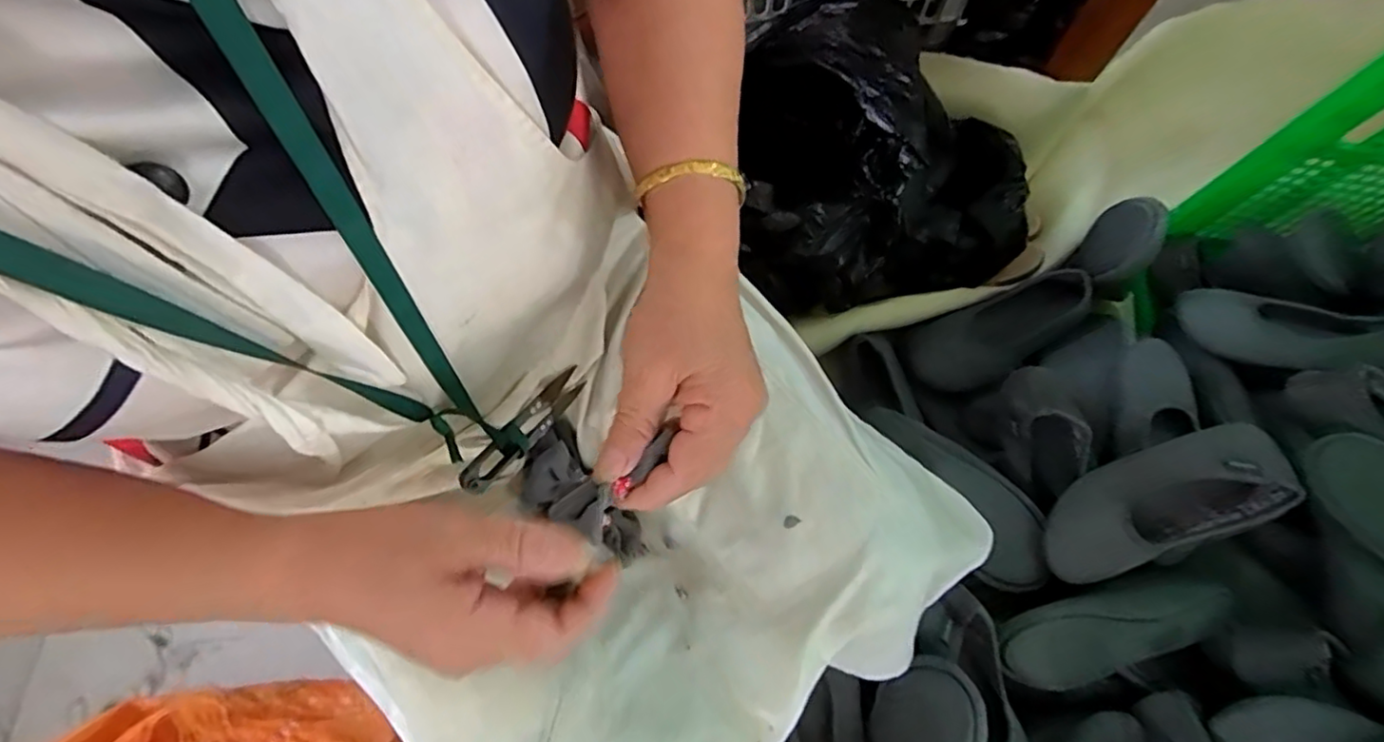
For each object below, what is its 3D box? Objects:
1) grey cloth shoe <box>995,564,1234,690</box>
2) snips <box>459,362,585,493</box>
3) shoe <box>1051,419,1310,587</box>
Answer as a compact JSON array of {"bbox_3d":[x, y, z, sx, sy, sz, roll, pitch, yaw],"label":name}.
[{"bbox_3d":[0.426,0.258,0.635,0.235,0.054,0.087,-16,74,-3],"label":"grey cloth shoe"},{"bbox_3d":[-0.104,0.037,0.393,0.014,0.024,0.104,31,50,10],"label":"snips"},{"bbox_3d":[0.465,0.129,0.622,0.221,0.070,0.099,-18,75,-4],"label":"shoe"}]

